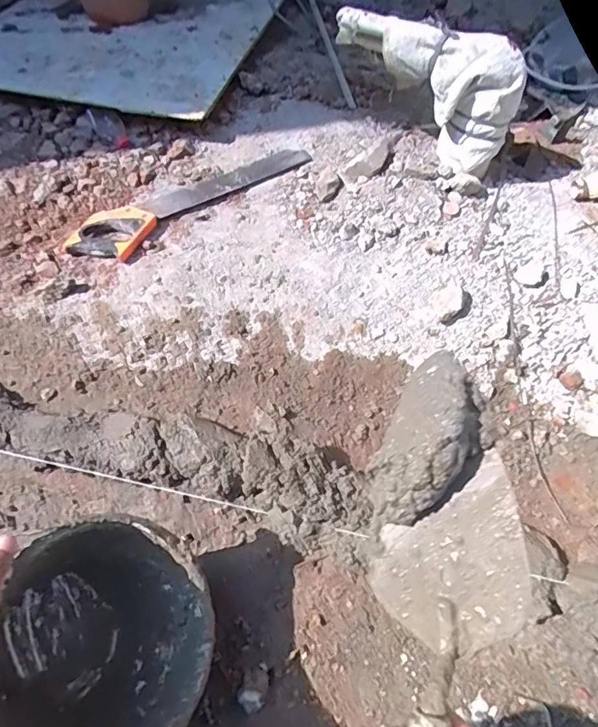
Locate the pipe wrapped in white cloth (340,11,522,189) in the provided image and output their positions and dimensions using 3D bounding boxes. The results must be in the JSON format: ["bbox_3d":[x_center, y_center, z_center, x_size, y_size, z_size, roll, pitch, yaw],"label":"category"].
[{"bbox_3d":[0.251,-0.547,0.998,0.350,0.228,0.125,31,58,17],"label":"pipe wrapped in white cloth"}]

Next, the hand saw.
[{"bbox_3d":[-0.210,-0.345,1.026,0.545,0.025,0.112,-29,61,-23],"label":"hand saw"}]

